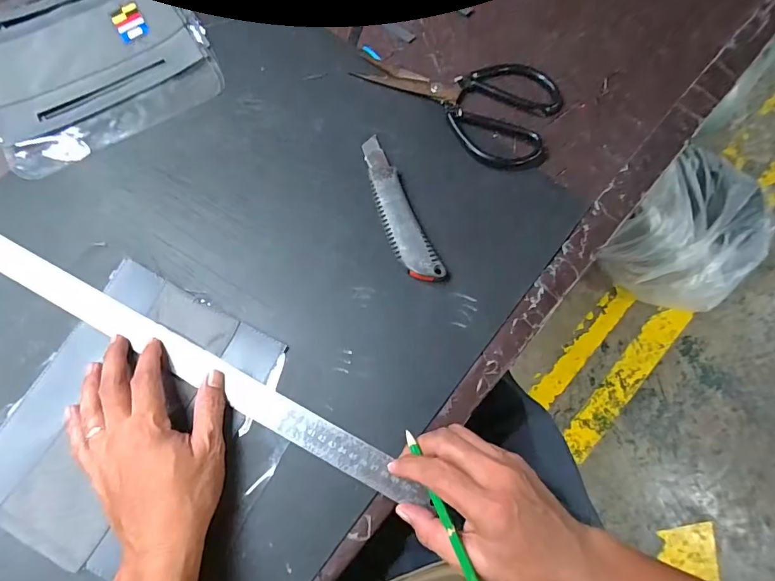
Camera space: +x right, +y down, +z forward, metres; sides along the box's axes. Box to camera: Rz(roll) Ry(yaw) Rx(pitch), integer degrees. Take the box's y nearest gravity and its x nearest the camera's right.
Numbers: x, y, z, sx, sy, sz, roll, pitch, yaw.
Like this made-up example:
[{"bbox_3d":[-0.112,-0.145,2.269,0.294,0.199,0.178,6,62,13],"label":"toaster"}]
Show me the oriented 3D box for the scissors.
[{"bbox_3d":[0.069,-0.206,0.467,0.218,0.022,0.104,18,73,5],"label":"scissors"}]

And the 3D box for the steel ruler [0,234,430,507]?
[{"bbox_3d":[-0.196,0.050,0.389,0.498,0.009,0.033,28,73,8],"label":"steel ruler"}]

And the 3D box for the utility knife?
[{"bbox_3d":[0.006,-0.081,0.427,0.035,0.016,0.164,-22,74,-8],"label":"utility knife"}]

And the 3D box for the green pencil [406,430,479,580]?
[{"bbox_3d":[0.041,0.163,0.320,0.008,0.004,0.126,-22,68,-8],"label":"green pencil"}]

